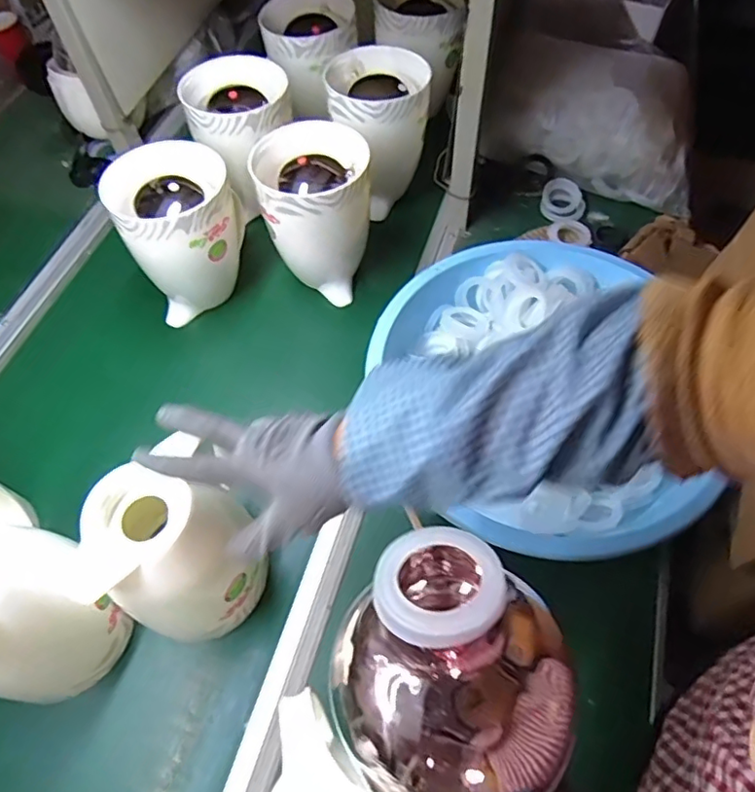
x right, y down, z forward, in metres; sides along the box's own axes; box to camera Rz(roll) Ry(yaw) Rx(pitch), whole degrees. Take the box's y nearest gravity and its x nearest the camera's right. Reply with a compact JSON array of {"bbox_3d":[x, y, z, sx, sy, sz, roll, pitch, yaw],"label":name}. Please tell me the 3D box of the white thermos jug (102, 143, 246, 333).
[{"bbox_3d":[-0.250,-0.212,0.764,0.148,0.195,0.134,-22,61,-11],"label":"white thermos jug"}]

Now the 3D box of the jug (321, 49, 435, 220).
[{"bbox_3d":[0.000,-0.405,0.871,0.141,0.176,0.155,-1,59,2],"label":"jug"}]

